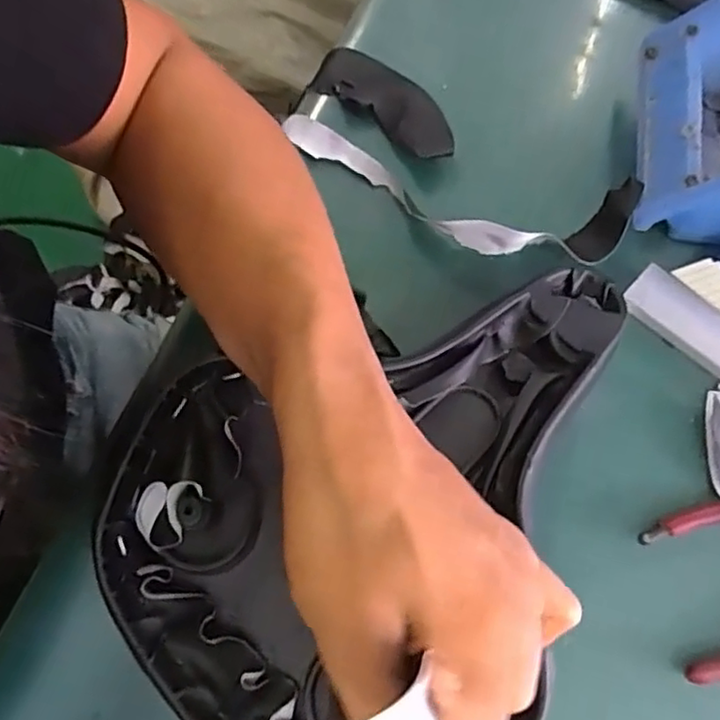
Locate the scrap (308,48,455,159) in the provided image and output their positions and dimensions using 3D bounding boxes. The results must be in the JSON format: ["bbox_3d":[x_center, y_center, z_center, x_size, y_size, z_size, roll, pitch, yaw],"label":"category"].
[{"bbox_3d":[0.016,-0.151,0.367,0.097,0.009,0.042,35,76,12],"label":"scrap"}]

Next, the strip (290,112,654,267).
[{"bbox_3d":[0.043,-0.092,0.339,0.189,0.033,0.046,18,73,7],"label":"strip"}]

